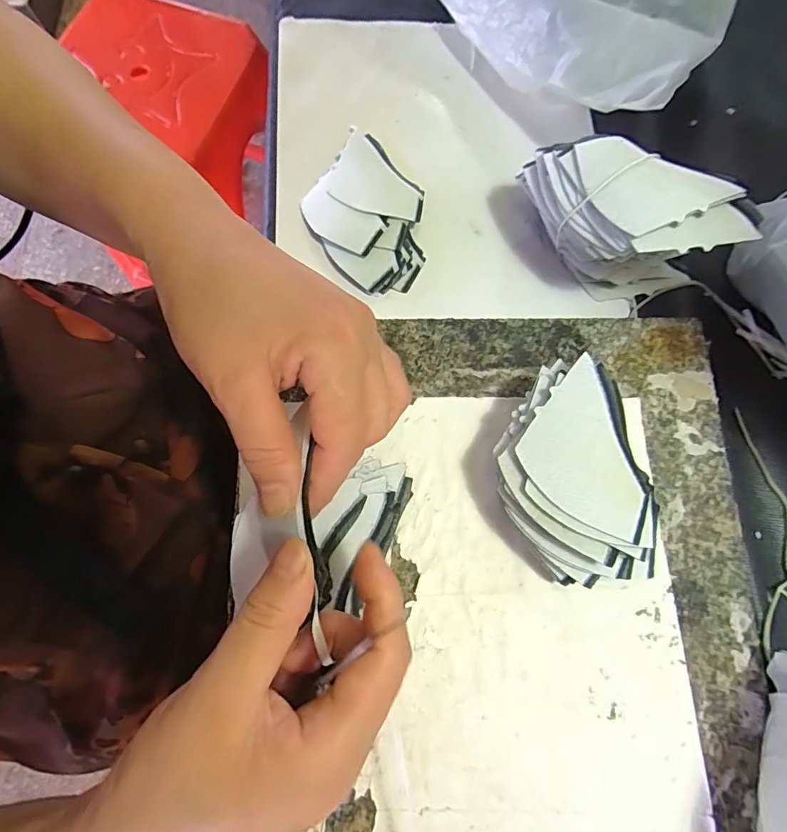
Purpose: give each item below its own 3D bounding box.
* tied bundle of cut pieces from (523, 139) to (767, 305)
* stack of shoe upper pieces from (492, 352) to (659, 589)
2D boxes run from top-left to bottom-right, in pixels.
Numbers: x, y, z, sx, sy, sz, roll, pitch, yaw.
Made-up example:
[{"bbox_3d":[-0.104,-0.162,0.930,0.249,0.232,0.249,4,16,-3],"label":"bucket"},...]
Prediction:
[{"bbox_3d":[0.144,-0.123,0.301,0.132,0.078,0.053,28,78,7],"label":"tied bundle of cut pieces"},{"bbox_3d":[0.093,0.034,0.251,0.070,0.050,0.112,-16,76,-4],"label":"stack of shoe upper pieces"}]

